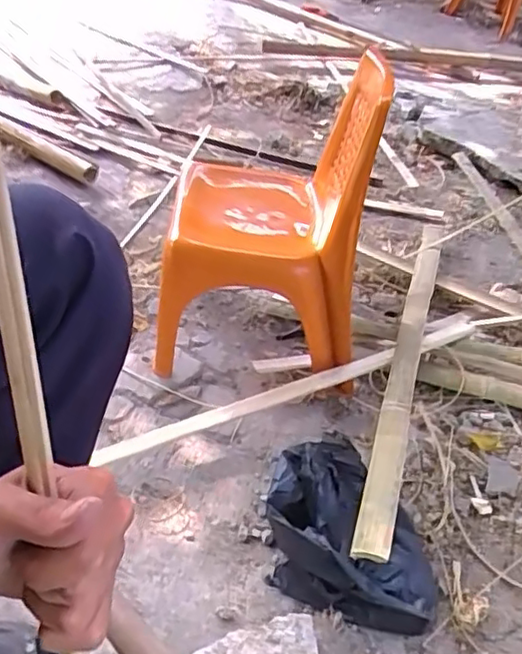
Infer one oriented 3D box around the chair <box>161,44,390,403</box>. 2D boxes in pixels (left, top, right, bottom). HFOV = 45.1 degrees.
[{"bbox_3d":[0.006,-0.157,0.929,0.299,0.382,0.273,6,41,4],"label":"chair"}]

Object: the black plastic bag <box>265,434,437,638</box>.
[{"bbox_3d":[0.110,0.215,0.717,0.196,0.079,0.207,12,42,10],"label":"black plastic bag"}]

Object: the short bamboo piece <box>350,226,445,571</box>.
[{"bbox_3d":[0.225,0.021,0.952,0.045,0.021,0.796,-3,33,23],"label":"short bamboo piece"}]

